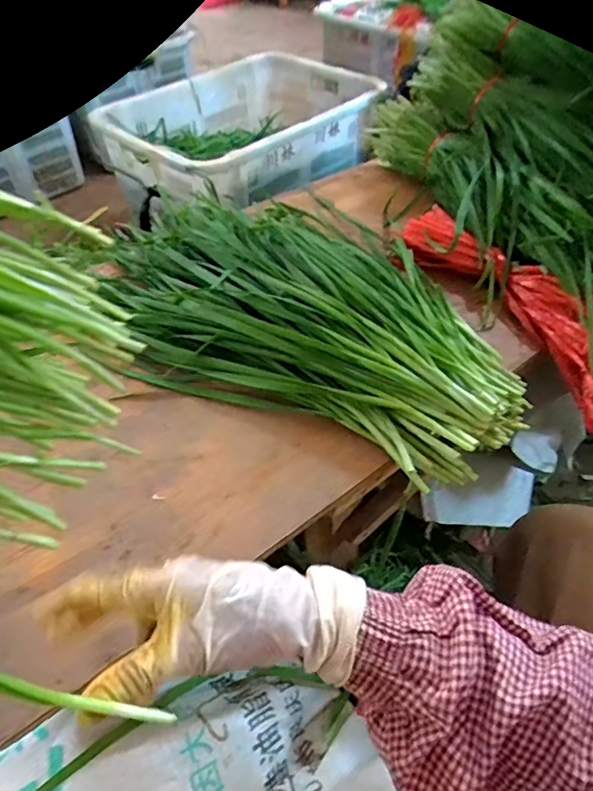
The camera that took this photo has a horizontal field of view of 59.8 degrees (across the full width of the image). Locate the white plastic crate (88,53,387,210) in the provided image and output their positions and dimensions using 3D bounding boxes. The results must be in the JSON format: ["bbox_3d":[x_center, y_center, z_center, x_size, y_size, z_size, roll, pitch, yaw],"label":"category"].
[{"bbox_3d":[-0.140,-0.648,1.262,0.581,0.150,0.425,-34,56,-26],"label":"white plastic crate"}]

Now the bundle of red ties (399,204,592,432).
[{"bbox_3d":[0.236,-0.096,0.555,0.113,0.067,0.336,-34,56,-26],"label":"bundle of red ties"}]

